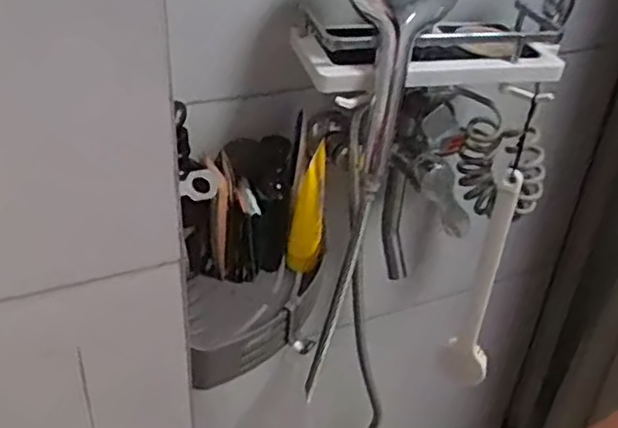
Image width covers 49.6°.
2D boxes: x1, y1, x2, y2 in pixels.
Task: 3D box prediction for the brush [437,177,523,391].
[{"bbox_3d":[0.213,0.097,0.837,0.062,0.351,0.035,12,36,12],"label":"brush"}]

